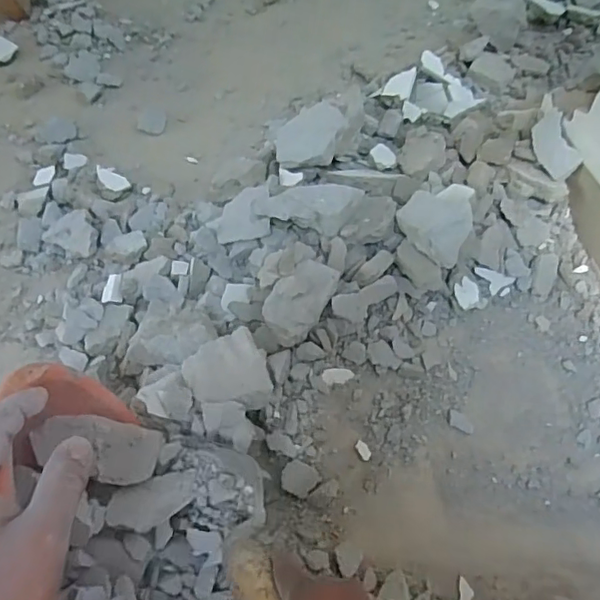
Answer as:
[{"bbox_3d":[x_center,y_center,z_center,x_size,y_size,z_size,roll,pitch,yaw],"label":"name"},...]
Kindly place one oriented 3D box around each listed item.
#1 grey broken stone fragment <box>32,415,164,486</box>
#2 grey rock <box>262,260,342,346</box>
[{"bbox_3d":[-0.165,0.119,0.461,0.097,0.013,0.047,16,83,0],"label":"grey broken stone fragment"},{"bbox_3d":[-0.002,0.002,0.605,0.058,0.042,0.087,24,63,19],"label":"grey rock"}]

